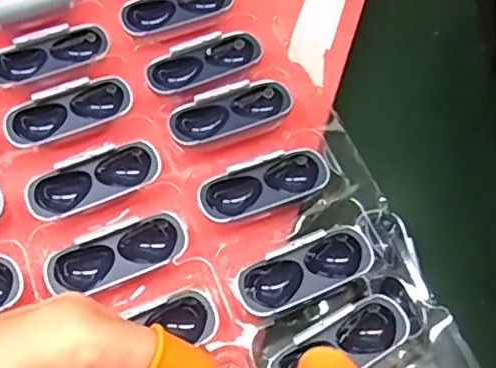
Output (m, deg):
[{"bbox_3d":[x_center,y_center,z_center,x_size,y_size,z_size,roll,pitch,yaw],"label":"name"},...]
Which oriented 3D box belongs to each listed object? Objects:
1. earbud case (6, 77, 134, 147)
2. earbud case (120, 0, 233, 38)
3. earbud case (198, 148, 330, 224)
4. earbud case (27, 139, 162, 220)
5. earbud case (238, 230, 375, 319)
[{"bbox_3d":[-0.086,-0.034,0.300,0.060,0.009,0.024,-17,84,-12],"label":"earbud case"},{"bbox_3d":[-0.037,-0.093,0.331,0.058,0.017,0.026,-24,64,-13],"label":"earbud case"},{"bbox_3d":[0.008,0.001,0.283,0.058,0.014,0.024,-21,64,-12],"label":"earbud case"},{"bbox_3d":[-0.070,-0.001,0.287,0.059,0.018,0.023,-21,85,-12],"label":"earbud case"},{"bbox_3d":[0.025,0.037,0.265,0.059,0.013,0.024,-24,64,-13],"label":"earbud case"}]

